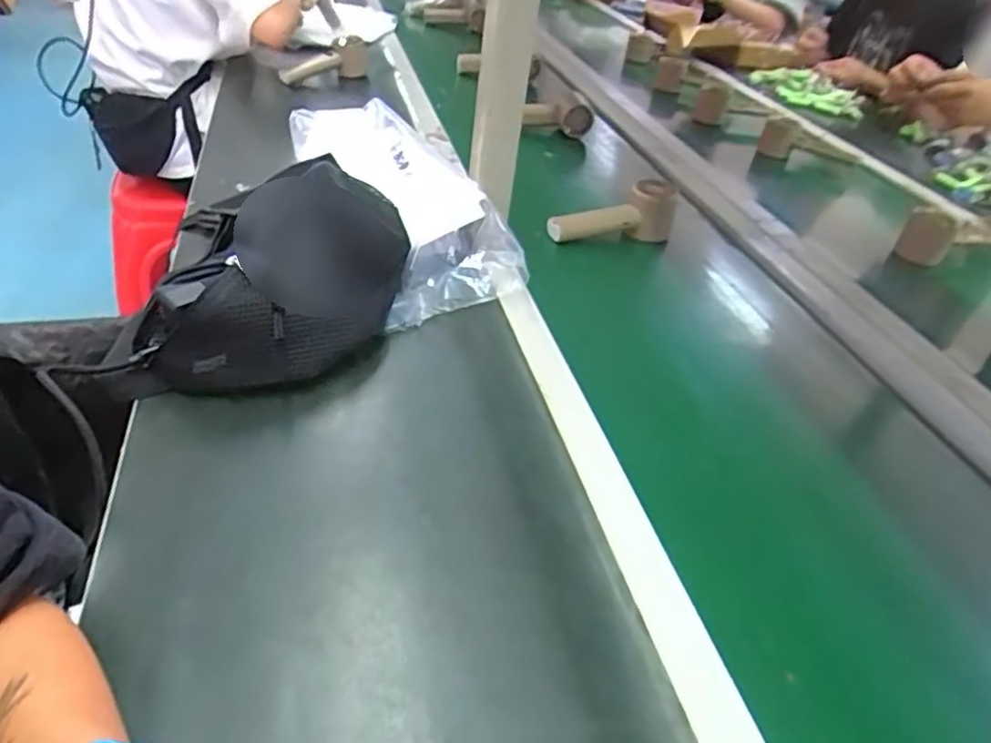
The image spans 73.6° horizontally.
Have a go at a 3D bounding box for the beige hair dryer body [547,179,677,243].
[{"bbox_3d":[0.142,-0.182,0.784,0.159,0.072,0.048,-11,40,-25],"label":"beige hair dryer body"}]

